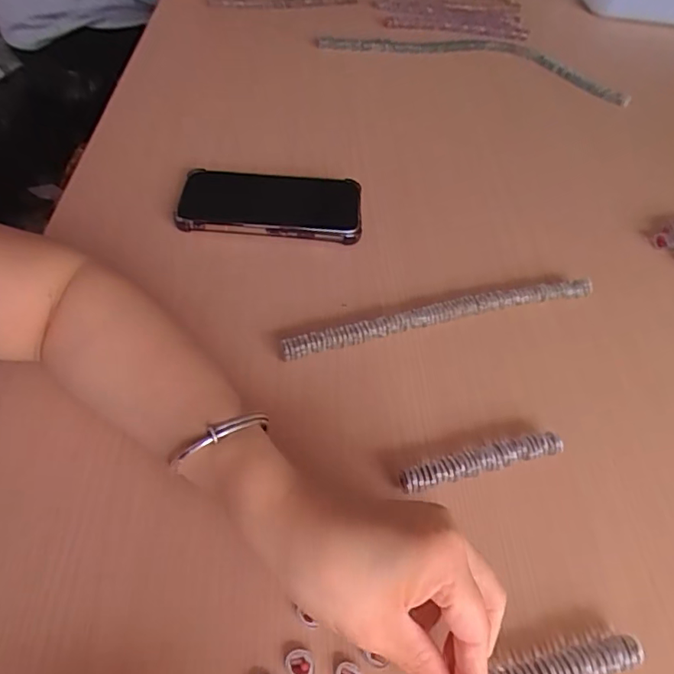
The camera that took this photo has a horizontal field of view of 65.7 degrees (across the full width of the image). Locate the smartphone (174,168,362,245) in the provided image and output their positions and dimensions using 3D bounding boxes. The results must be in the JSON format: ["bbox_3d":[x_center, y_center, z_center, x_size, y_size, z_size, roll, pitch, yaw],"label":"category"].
[{"bbox_3d":[-0.059,-0.123,0.471,0.159,0.017,0.080,4,49,-3],"label":"smartphone"}]

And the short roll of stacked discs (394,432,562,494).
[{"bbox_3d":[0.093,0.079,0.331,0.111,0.016,0.014,-10,51,-15],"label":"short roll of stacked discs"}]

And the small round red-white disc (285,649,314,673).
[{"bbox_3d":[-0.018,0.160,0.255,0.015,0.004,0.012,21,51,12],"label":"small round red-white disc"}]

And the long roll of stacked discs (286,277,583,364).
[{"bbox_3d":[0.084,-0.015,0.409,0.262,0.022,0.015,-12,52,-16],"label":"long roll of stacked discs"}]

